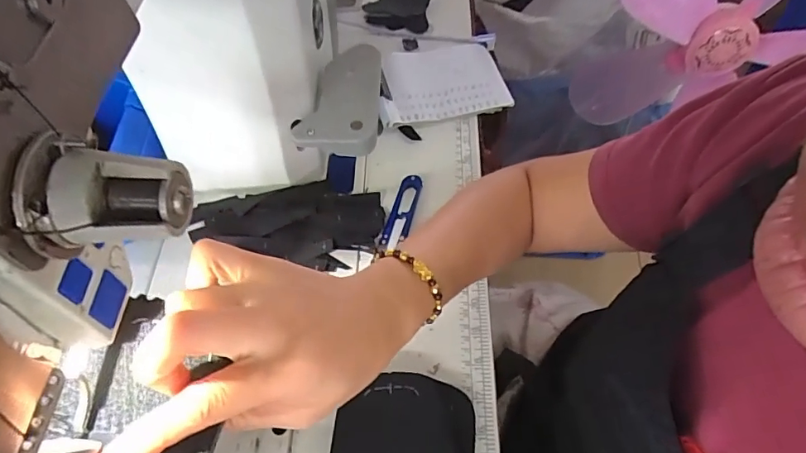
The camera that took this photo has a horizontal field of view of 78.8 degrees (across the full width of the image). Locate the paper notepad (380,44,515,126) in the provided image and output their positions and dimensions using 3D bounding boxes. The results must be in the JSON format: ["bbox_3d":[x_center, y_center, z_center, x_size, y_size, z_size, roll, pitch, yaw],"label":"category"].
[{"bbox_3d":[0.040,-0.160,0.539,0.137,0.013,0.103,-9,61,-7],"label":"paper notepad"}]

